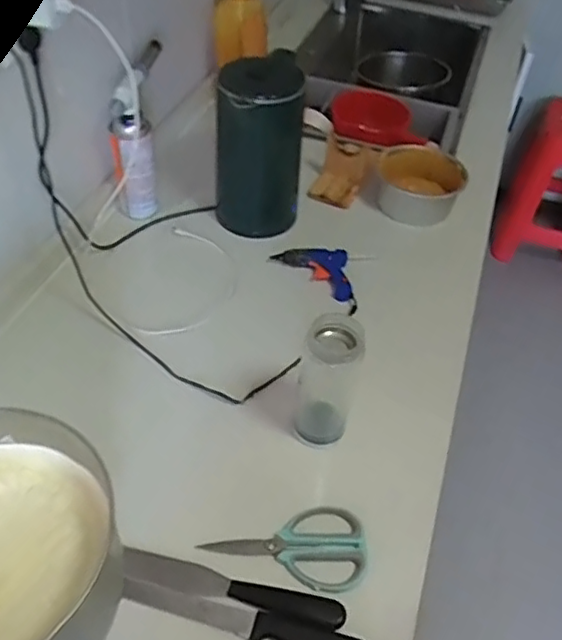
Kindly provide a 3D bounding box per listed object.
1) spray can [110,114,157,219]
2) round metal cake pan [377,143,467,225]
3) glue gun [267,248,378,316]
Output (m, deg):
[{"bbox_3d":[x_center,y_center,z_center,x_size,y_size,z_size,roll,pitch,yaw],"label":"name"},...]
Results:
[{"bbox_3d":[-0.238,-0.249,1.031,0.060,0.175,0.057,2,47,-2],"label":"spray can"},{"bbox_3d":[0.244,-0.249,1.159,0.165,0.070,0.169,-33,57,-30],"label":"round metal cake pan"},{"bbox_3d":[0.081,-0.082,1.028,0.163,0.035,0.114,33,53,24],"label":"glue gun"}]

